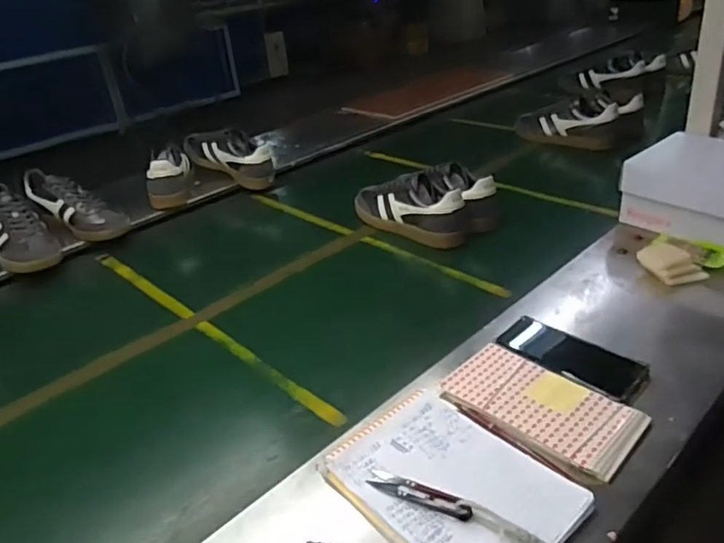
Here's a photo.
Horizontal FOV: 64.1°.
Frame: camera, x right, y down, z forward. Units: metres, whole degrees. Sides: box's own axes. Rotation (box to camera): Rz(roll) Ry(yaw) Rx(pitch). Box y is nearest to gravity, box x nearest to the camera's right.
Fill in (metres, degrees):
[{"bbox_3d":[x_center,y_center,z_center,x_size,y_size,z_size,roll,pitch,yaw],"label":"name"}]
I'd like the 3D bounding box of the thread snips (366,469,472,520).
[{"bbox_3d":[0.054,0.203,0.535,0.103,0.020,0.024,13,37,28],"label":"thread snips"}]

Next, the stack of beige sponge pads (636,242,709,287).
[{"bbox_3d":[0.442,-0.012,0.830,0.060,0.030,0.078,-14,32,-12],"label":"stack of beige sponge pads"}]

